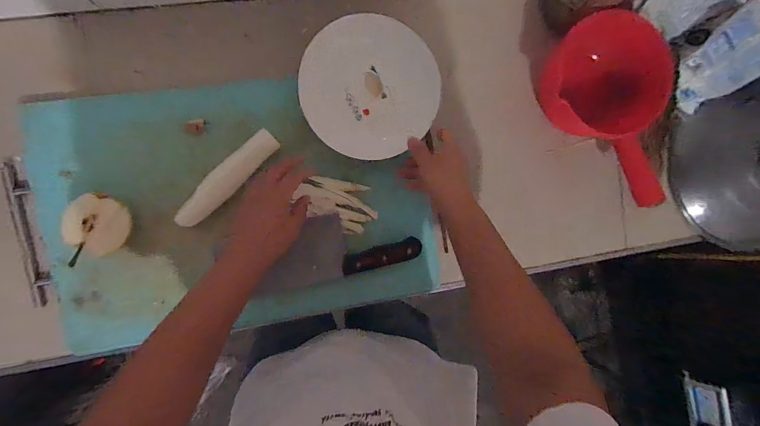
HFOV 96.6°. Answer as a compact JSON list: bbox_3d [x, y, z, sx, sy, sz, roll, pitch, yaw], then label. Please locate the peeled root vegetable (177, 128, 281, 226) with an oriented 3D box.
[{"bbox_3d":[-0.213,-0.046,0.473,0.173,0.033,0.036,-45,100,-2],"label":"peeled root vegetable"}]

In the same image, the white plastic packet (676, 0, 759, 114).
[{"bbox_3d":[0.528,-0.232,0.511,0.104,0.025,0.145,41,133,-13],"label":"white plastic packet"}]

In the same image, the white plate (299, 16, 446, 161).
[{"bbox_3d":[-0.015,-0.176,0.486,0.184,0.035,0.189,-1,96,-8],"label":"white plate"}]

